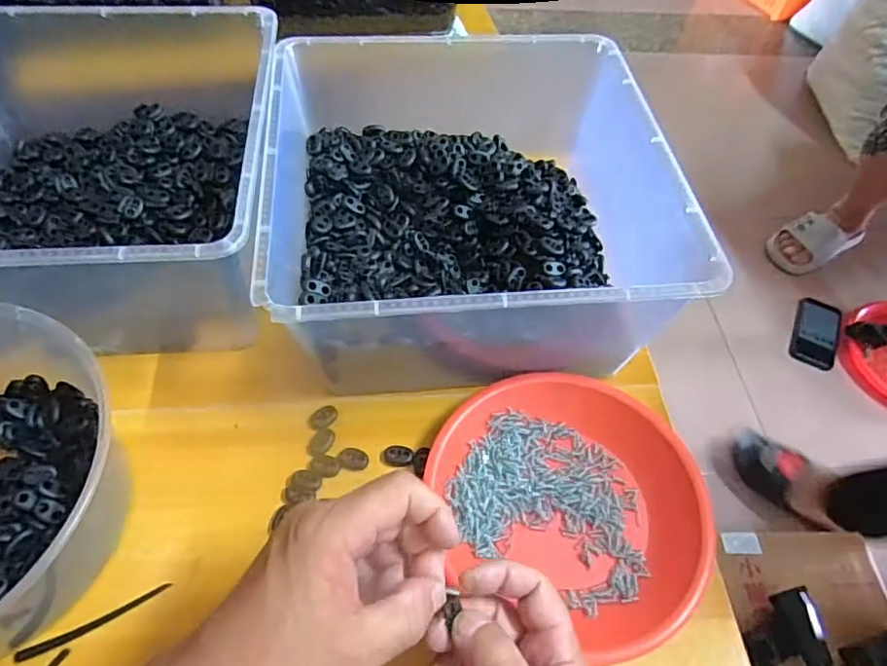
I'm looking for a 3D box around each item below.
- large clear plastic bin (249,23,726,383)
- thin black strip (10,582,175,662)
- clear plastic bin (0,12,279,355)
[{"bbox_3d":[0.017,-0.097,0.483,0.296,0.142,0.293,-3,56,-6],"label":"large clear plastic bin"},{"bbox_3d":[-0.220,0.183,0.363,0.089,0.005,0.007,-22,60,-18],"label":"thin black strip"},{"bbox_3d":[-0.286,-0.124,0.480,0.299,0.139,0.298,-1,56,-5],"label":"clear plastic bin"}]

